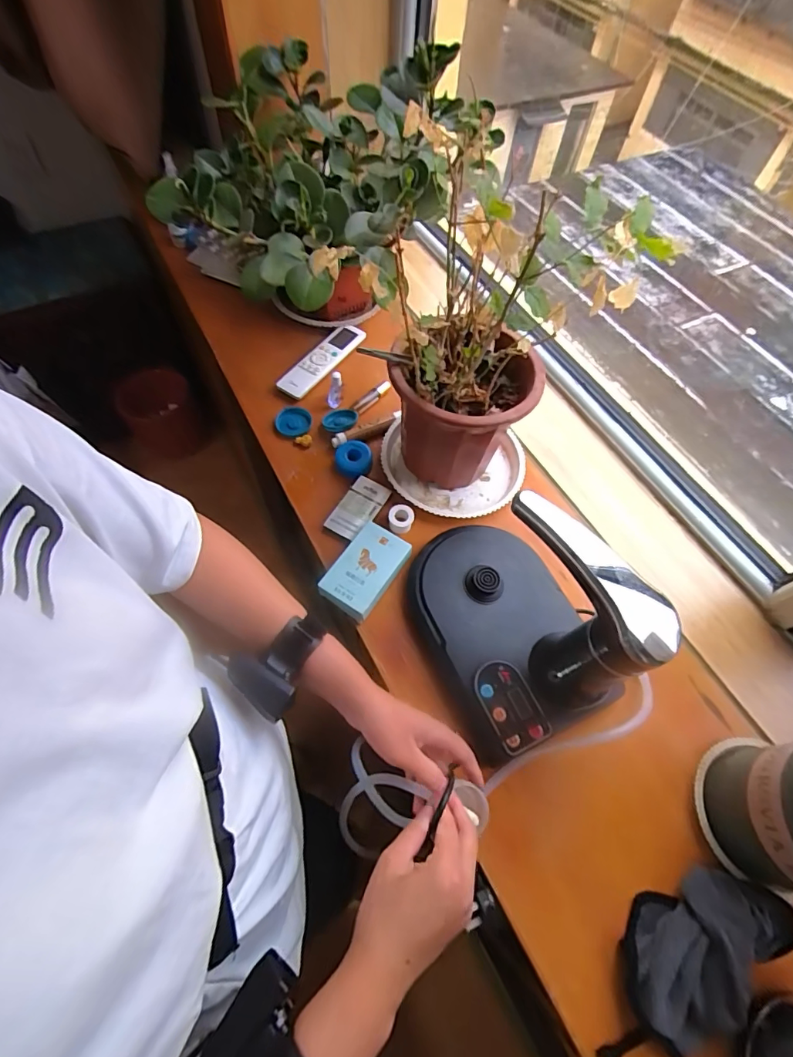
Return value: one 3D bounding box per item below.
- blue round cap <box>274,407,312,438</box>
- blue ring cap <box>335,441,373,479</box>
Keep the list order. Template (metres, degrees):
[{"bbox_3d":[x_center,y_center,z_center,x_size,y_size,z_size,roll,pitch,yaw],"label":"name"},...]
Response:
[{"bbox_3d":[-0.163,-0.169,0.748,0.054,0.015,0.054,1,62,-3],"label":"blue round cap"},{"bbox_3d":[-0.065,-0.103,0.709,0.054,0.019,0.055,1,62,-3],"label":"blue ring cap"}]

